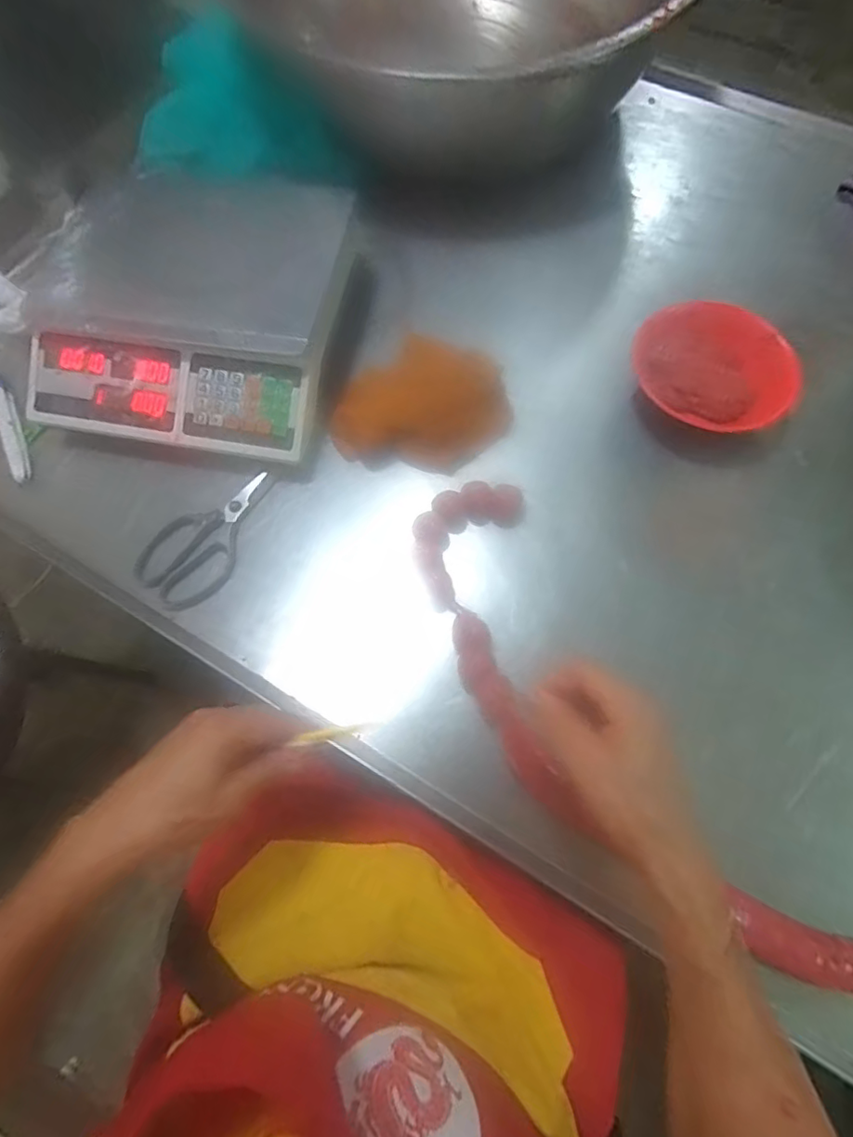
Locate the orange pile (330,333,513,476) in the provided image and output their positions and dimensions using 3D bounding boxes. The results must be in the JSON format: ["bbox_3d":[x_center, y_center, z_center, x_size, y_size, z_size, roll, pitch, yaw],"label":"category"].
[{"bbox_3d":[-0.002,-0.183,0.611,0.184,0.045,0.136,7,71,4],"label":"orange pile"}]

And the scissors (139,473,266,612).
[{"bbox_3d":[-0.239,-0.039,0.591,0.098,0.006,0.167,30,74,12],"label":"scissors"}]

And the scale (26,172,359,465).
[{"bbox_3d":[-0.257,-0.276,0.607,0.319,0.109,0.289,11,71,6],"label":"scale"}]

